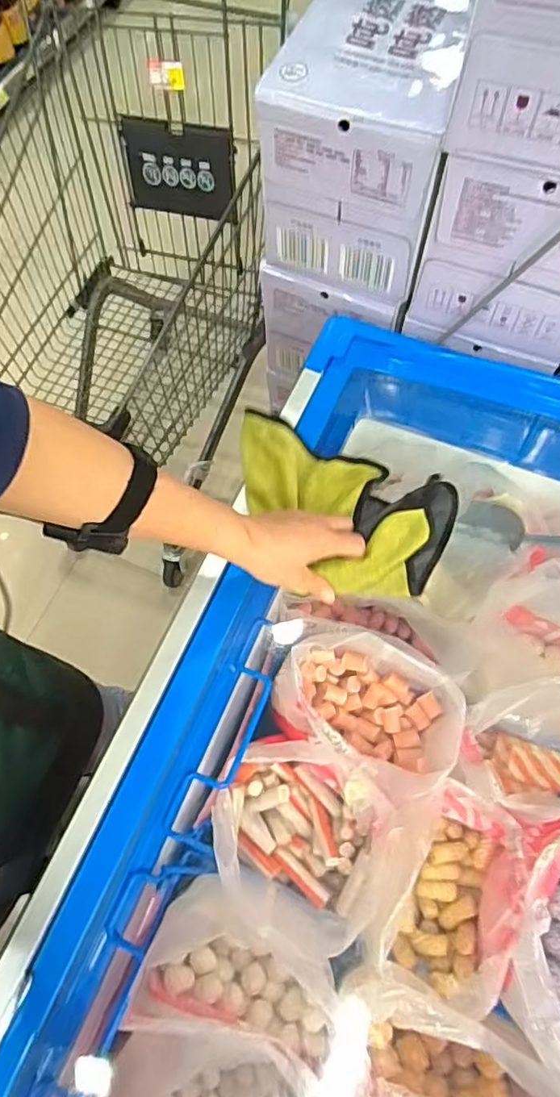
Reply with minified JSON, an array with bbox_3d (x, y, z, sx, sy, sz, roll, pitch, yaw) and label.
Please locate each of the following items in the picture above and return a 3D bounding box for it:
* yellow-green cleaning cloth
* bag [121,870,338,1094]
[{"bbox_3d":[0.055,-0.057,0.610,0.261,0.031,0.155,36,73,20],"label":"yellow-green cleaning cloth"},{"bbox_3d":[-0.033,0.418,0.568,0.190,0.162,0.121,14,69,7],"label":"bag"}]

